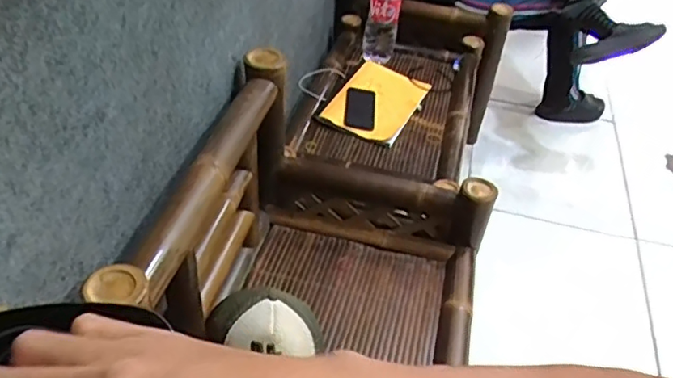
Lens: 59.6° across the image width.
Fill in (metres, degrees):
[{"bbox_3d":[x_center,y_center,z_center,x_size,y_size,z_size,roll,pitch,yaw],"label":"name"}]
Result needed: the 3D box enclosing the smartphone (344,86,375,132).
[{"bbox_3d":[0.059,-0.208,1.483,0.075,0.010,0.158,4,43,1],"label":"smartphone"}]

